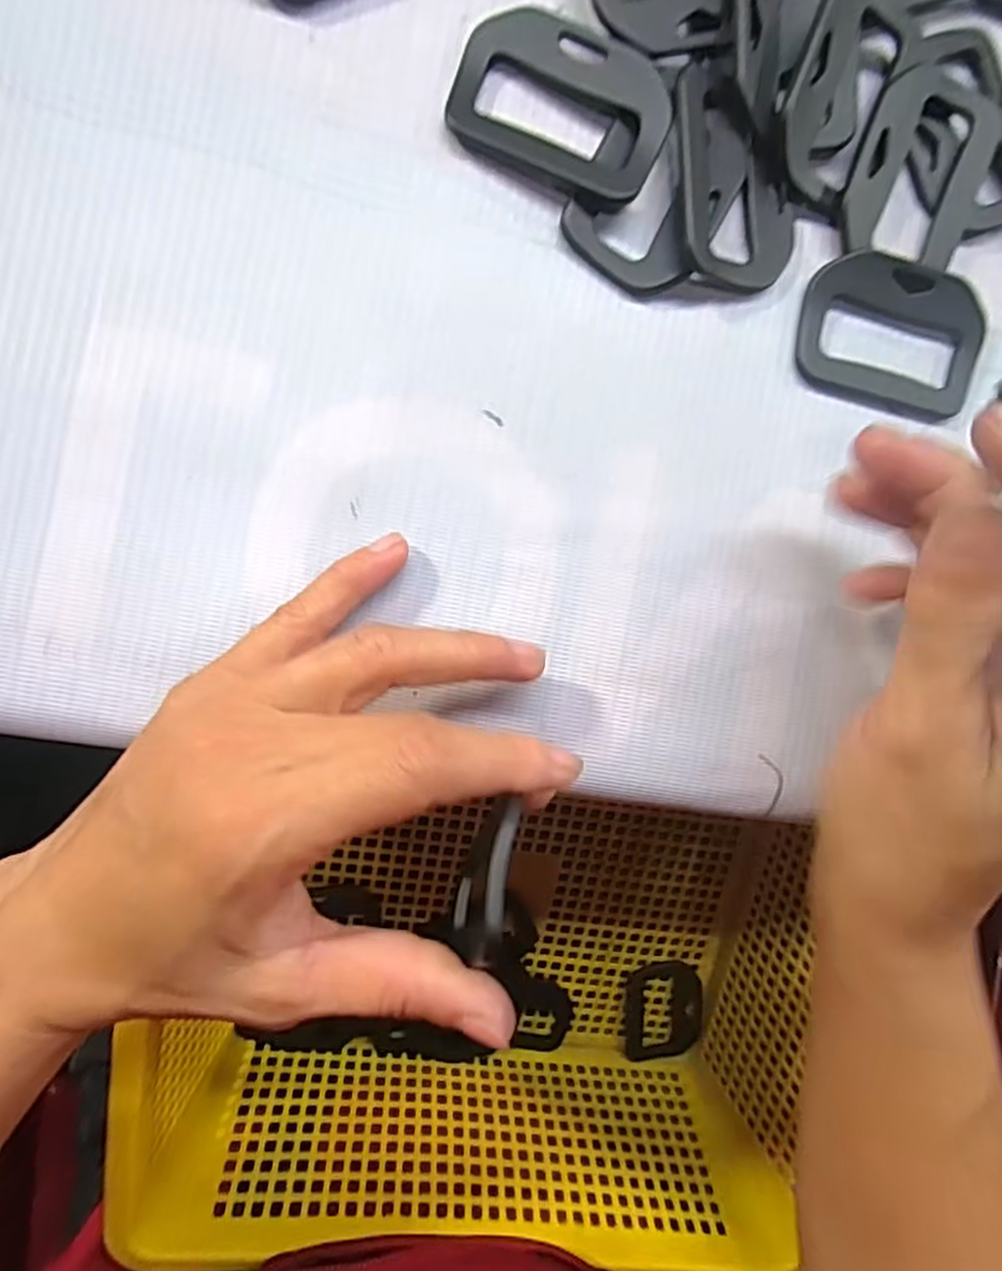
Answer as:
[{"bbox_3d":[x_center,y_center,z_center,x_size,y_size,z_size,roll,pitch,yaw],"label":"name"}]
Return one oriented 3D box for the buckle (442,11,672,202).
[{"bbox_3d":[0.017,-0.151,0.205,0.060,0.011,0.040,22,88,-10],"label":"buckle"}]

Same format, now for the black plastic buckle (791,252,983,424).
[{"bbox_3d":[0.123,-0.097,0.226,0.061,0.008,0.046,12,90,-10],"label":"black plastic buckle"}]

